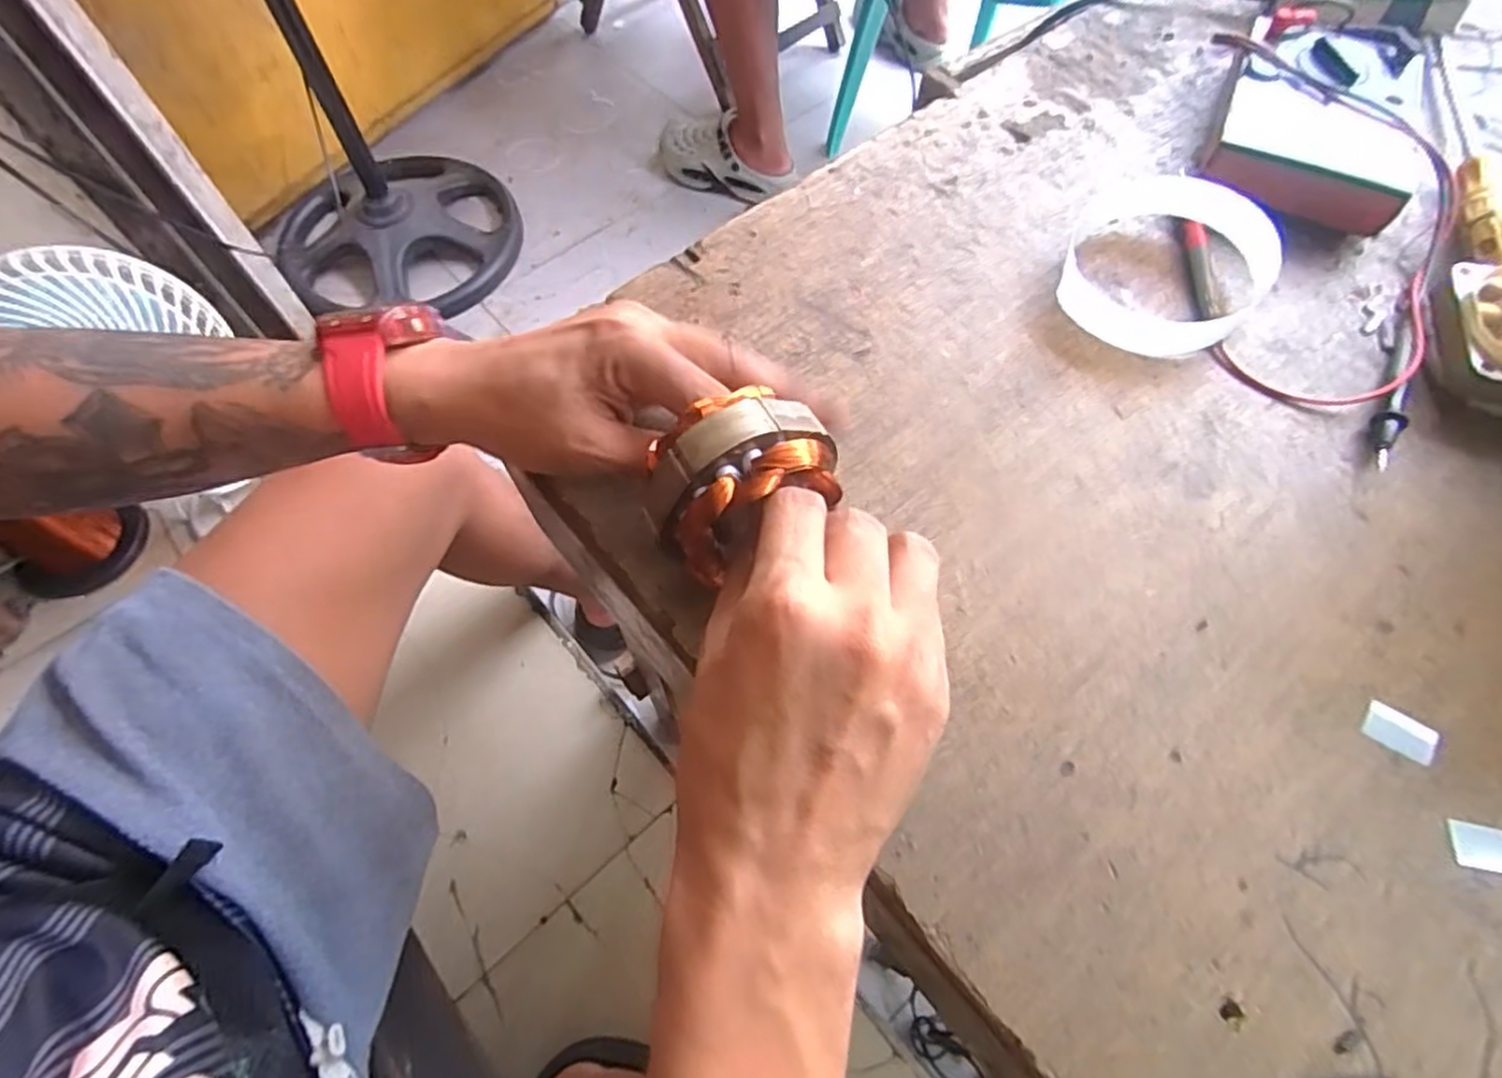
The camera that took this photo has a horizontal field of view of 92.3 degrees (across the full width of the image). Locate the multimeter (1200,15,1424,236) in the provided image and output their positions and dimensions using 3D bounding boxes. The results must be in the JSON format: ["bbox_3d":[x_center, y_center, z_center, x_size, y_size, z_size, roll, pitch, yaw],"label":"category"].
[{"bbox_3d":[0.328,-0.246,0.420,0.099,0.035,0.155,25,66,12],"label":"multimeter"}]

